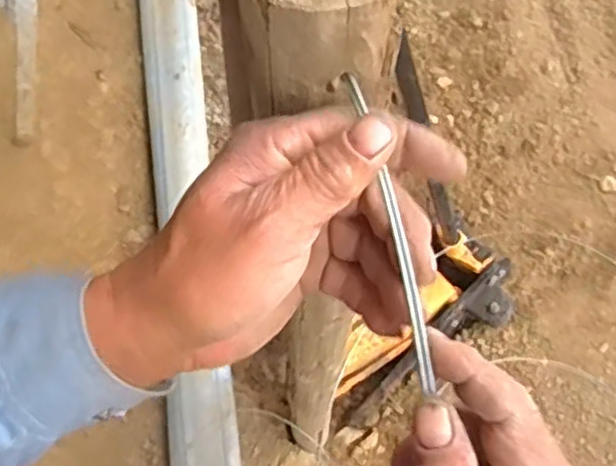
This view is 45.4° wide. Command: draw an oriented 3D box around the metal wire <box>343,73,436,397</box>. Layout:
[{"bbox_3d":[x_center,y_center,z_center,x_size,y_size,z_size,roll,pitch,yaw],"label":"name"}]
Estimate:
[{"bbox_3d":[0.032,-0.001,0.293,0.007,0.007,0.129,-12,86,-8],"label":"metal wire"}]

